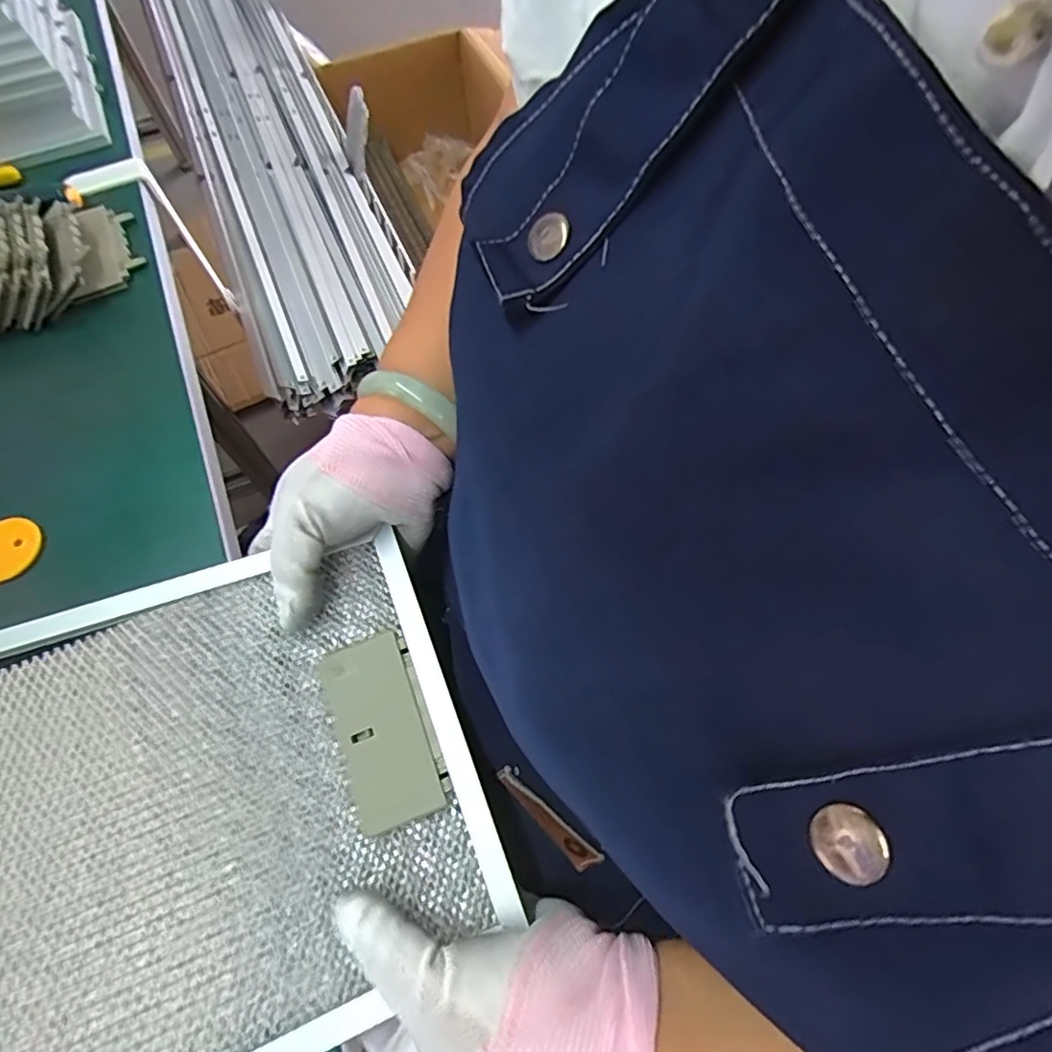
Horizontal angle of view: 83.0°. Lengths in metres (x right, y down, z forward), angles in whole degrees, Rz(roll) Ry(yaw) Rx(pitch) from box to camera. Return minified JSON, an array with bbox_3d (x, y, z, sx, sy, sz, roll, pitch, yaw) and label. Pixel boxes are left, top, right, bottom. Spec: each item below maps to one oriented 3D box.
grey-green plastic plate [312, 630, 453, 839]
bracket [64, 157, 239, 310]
[{"bbox_3d":[-0.069,0.096,0.282,0.043,0.011,0.084,-20,66,-8],"label":"grey-green plastic plate"},{"bbox_3d":[-0.323,-0.248,0.526,0.062,0.150,0.024,-27,67,-11],"label":"bracket"}]

